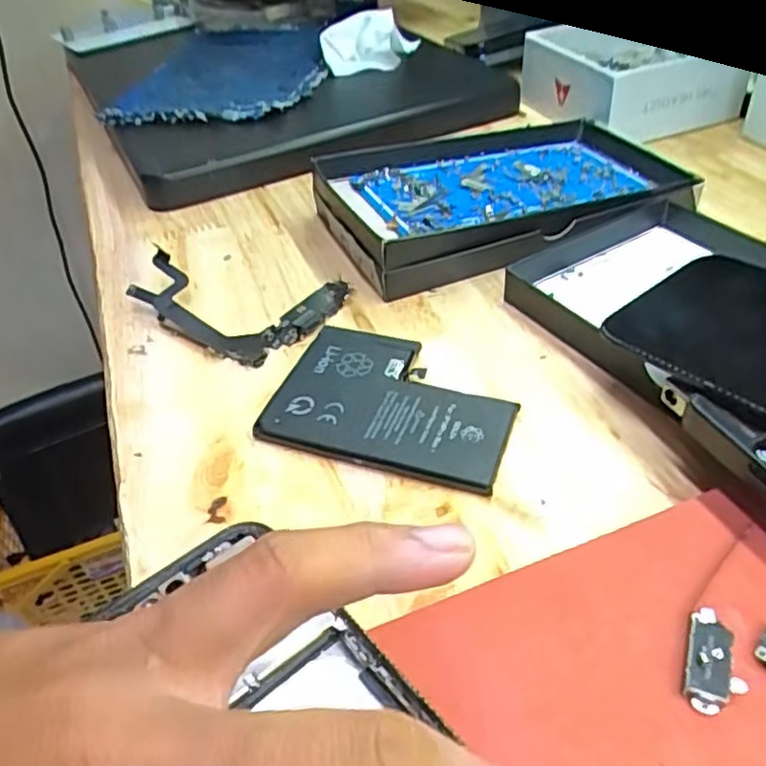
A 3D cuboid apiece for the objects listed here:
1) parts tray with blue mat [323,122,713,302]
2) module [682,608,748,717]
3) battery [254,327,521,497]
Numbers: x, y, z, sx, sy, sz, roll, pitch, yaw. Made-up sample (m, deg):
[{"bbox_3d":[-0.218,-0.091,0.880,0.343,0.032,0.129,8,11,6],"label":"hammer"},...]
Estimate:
[{"bbox_3d":[0.064,-0.095,0.337,0.172,0.033,0.105,-19,43,-14],"label":"parts tray with blue mat"},{"bbox_3d":[0.083,0.069,0.171,0.013,0.005,0.027,12,45,19],"label":"module"},{"bbox_3d":[0.004,0.007,0.256,0.088,0.006,0.064,11,45,18],"label":"battery"}]

